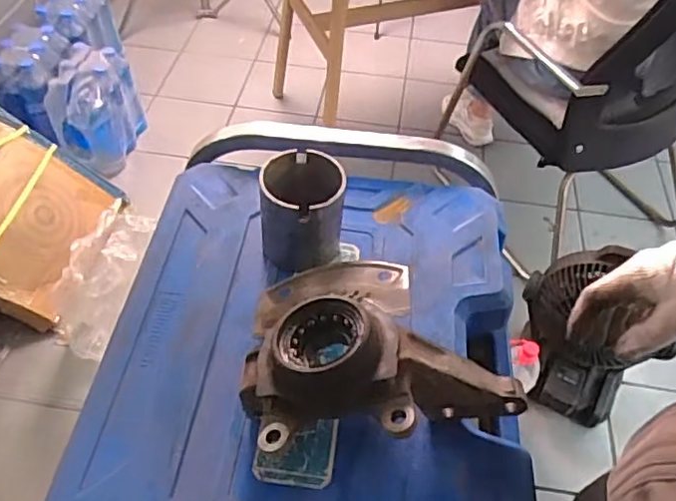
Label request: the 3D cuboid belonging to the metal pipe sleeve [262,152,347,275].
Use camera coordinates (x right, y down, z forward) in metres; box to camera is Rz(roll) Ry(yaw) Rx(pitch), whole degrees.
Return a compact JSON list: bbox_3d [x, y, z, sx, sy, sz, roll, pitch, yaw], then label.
[{"bbox_3d":[-0.039,-0.040,0.630,0.083,0.102,0.087,1,51,-1],"label":"metal pipe sleeve"}]

